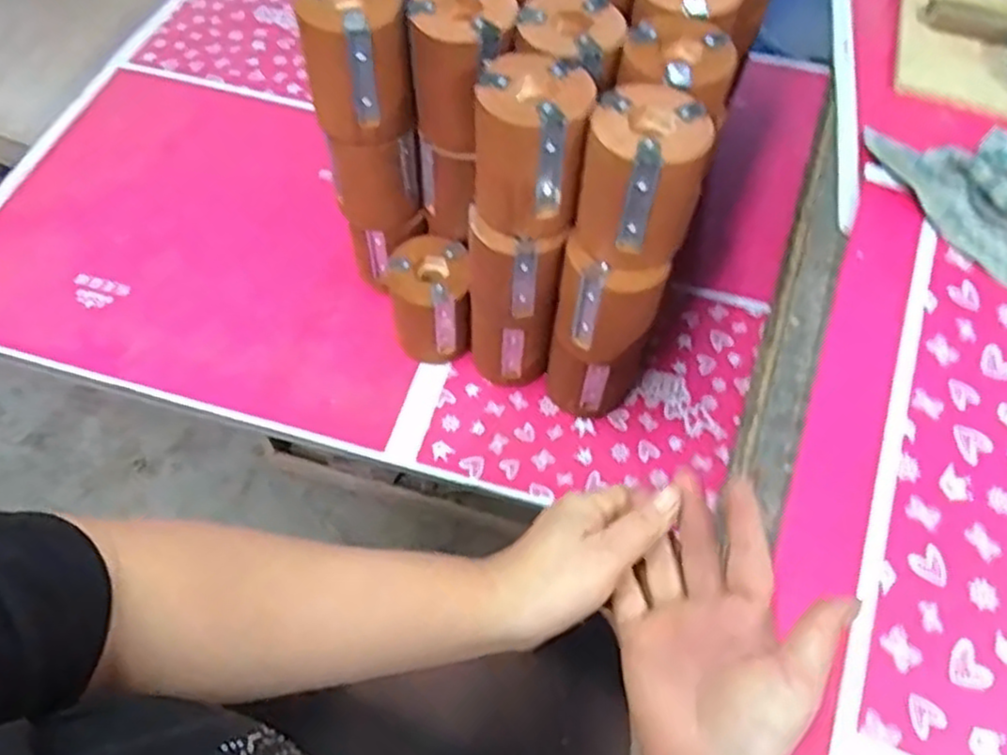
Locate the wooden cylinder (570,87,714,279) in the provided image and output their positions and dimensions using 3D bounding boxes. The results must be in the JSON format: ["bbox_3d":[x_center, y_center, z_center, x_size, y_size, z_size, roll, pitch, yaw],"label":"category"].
[{"bbox_3d":[0.094,-0.137,0.521,0.077,0.097,0.077,13,60,4],"label":"wooden cylinder"}]

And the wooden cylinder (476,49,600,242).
[{"bbox_3d":[0.019,-0.164,0.533,0.076,0.098,0.079,11,60,3],"label":"wooden cylinder"}]

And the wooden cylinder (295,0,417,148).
[{"bbox_3d":[-0.110,-0.241,0.566,0.075,0.098,0.074,-9,61,-8],"label":"wooden cylinder"}]

